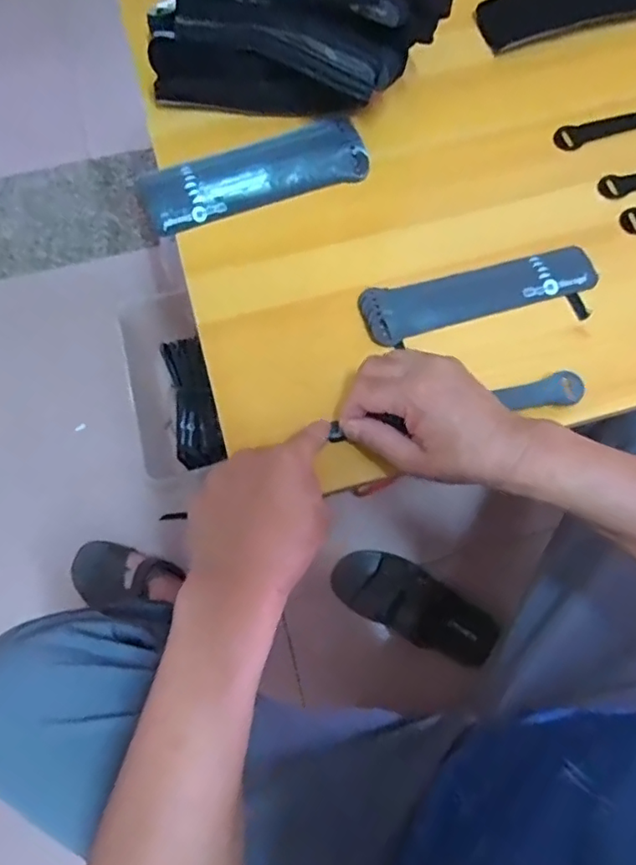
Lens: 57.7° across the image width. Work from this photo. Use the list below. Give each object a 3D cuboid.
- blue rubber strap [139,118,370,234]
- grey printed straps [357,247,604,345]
[{"bbox_3d":[-0.057,-0.233,0.520,0.201,0.023,0.056,-17,73,-5],"label":"blue rubber strap"},{"bbox_3d":[0.136,-0.120,0.490,0.200,0.010,0.047,-16,73,-5],"label":"grey printed straps"}]

